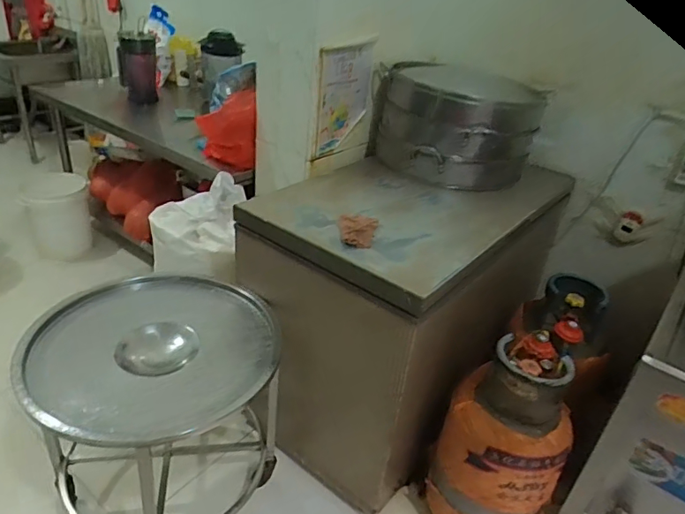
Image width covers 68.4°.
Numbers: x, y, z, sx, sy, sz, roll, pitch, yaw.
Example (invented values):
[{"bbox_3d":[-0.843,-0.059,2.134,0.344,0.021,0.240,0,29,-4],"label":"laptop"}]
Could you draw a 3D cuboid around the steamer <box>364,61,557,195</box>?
[{"bbox_3d":[0.367,-0.469,1.741,0.529,0.317,0.499,7,31,0],"label":"steamer"}]

